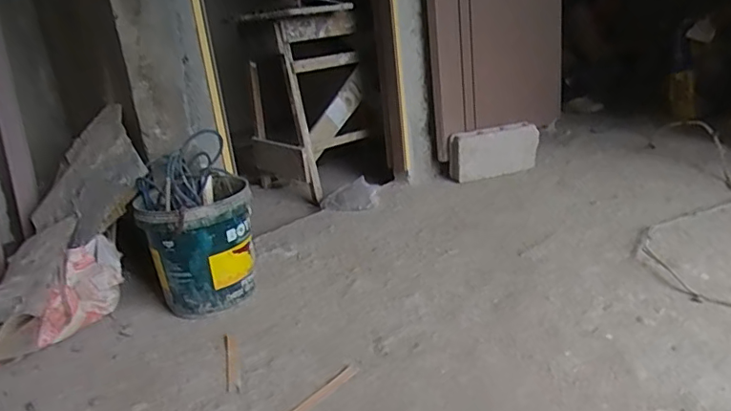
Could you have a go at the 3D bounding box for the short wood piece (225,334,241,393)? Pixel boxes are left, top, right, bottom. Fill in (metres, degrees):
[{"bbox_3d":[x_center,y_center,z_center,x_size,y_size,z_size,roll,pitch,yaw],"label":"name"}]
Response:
[{"bbox_3d":[-0.308,0.356,1.254,0.030,0.011,0.232,-11,21,-12],"label":"short wood piece"}]

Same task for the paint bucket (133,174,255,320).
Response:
[{"bbox_3d":[-0.454,0.122,1.521,0.282,0.317,0.281,-5,20,2],"label":"paint bucket"}]

